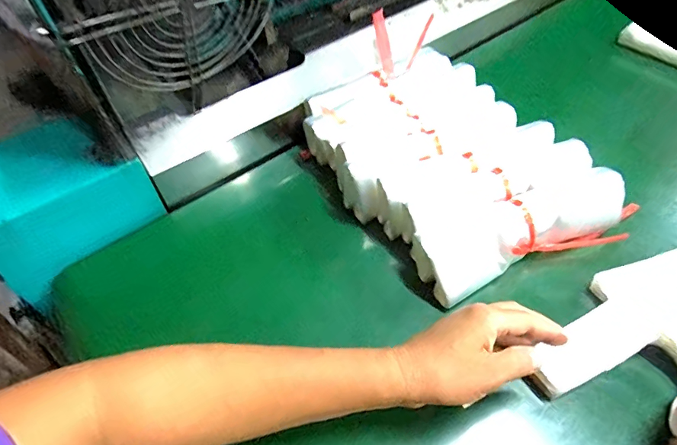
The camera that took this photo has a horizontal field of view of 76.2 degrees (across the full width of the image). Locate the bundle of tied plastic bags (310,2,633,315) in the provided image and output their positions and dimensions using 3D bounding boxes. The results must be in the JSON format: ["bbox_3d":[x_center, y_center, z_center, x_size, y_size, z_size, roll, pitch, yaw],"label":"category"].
[{"bbox_3d":[0.110,-0.081,0.476,0.223,0.074,0.330,-27,54,-16],"label":"bundle of tied plastic bags"}]

